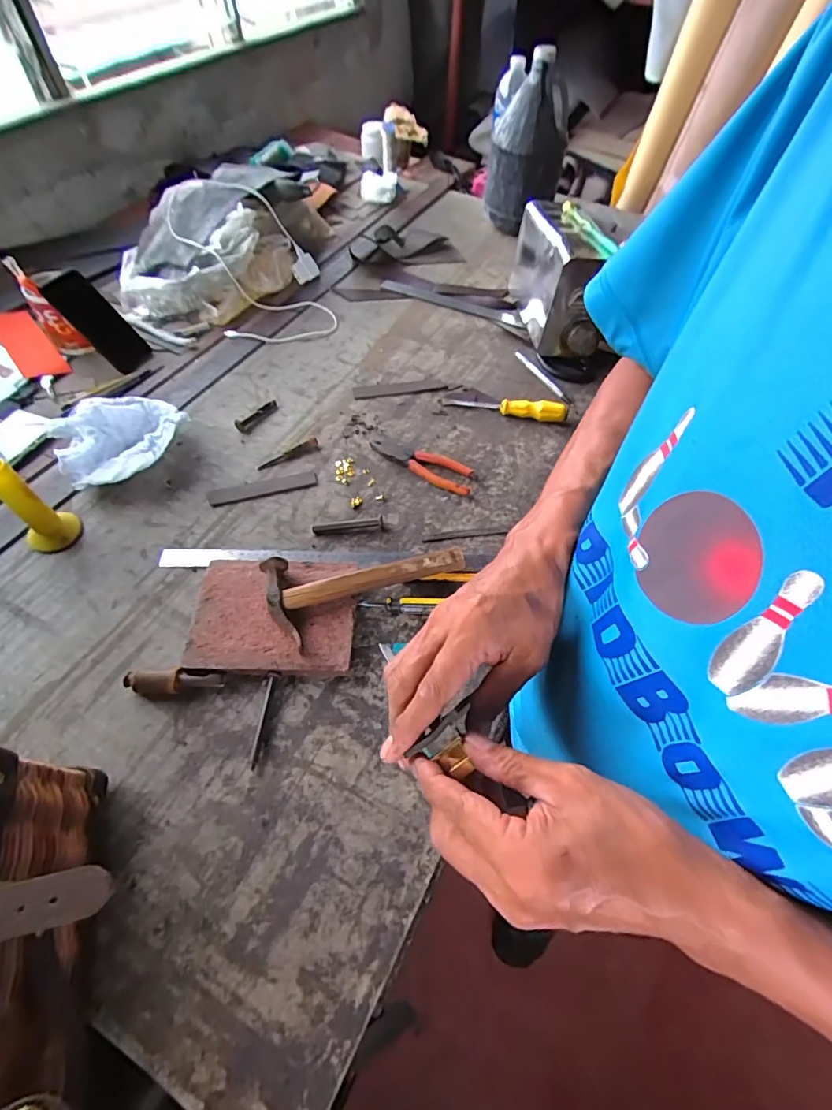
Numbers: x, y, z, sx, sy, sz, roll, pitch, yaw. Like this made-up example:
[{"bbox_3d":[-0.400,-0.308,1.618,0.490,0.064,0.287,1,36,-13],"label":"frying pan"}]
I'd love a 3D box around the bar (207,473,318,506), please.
[{"bbox_3d":[-0.214,-0.093,0.673,0.147,0.004,0.026,-14,56,-11],"label":"bar"}]

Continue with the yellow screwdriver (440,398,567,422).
[{"bbox_3d":[0.141,-0.238,0.764,0.193,0.028,0.028,12,55,7],"label":"yellow screwdriver"}]

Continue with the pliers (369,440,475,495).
[{"bbox_3d":[0.011,-0.141,0.704,0.166,0.019,0.058,31,59,19],"label":"pliers"}]

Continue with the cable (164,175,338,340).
[{"bbox_3d":[-0.289,-0.550,0.883,0.229,0.139,0.364,-29,60,-20],"label":"cable"}]

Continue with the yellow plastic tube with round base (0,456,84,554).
[{"bbox_3d":[-0.464,-0.060,0.574,0.051,0.125,0.061,31,60,18],"label":"yellow plastic tube with round base"}]

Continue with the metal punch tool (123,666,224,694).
[{"bbox_3d":[-0.255,0.134,0.509,0.098,0.021,0.025,0,55,-1],"label":"metal punch tool"}]

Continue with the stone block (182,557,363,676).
[{"bbox_3d":[-0.163,0.070,0.558,0.179,0.026,0.137,1,55,-1],"label":"stone block"}]

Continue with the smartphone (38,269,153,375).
[{"bbox_3d":[-0.516,-0.381,0.786,0.016,0.157,0.071,-8,40,47],"label":"smartphone"}]

